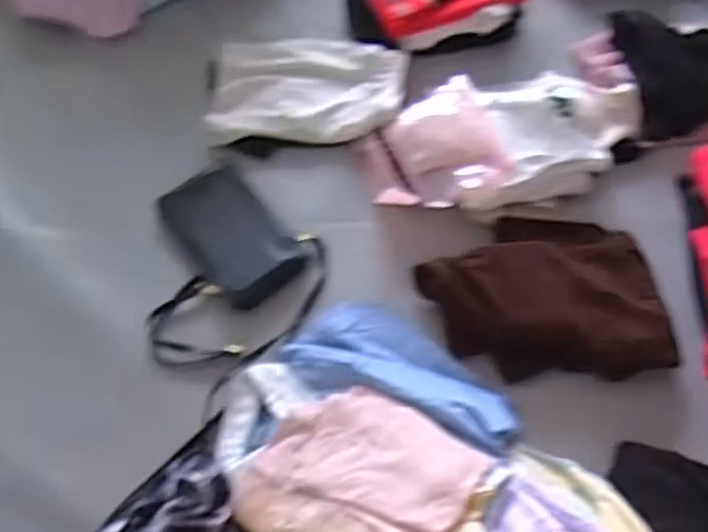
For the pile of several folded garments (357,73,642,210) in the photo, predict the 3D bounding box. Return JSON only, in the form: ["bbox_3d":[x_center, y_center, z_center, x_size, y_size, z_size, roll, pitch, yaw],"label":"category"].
[{"bbox_3d":[0.198,-0.174,0.947,0.375,0.046,0.196,-14,66,-7],"label":"pile of several folded garments"}]

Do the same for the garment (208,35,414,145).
[{"bbox_3d":[-0.062,-0.246,1.005,0.272,0.040,0.177,-4,65,-2],"label":"garment"}]

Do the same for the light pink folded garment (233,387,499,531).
[{"bbox_3d":[0.008,0.211,0.727,0.213,0.056,0.213,12,46,37],"label":"light pink folded garment"}]

